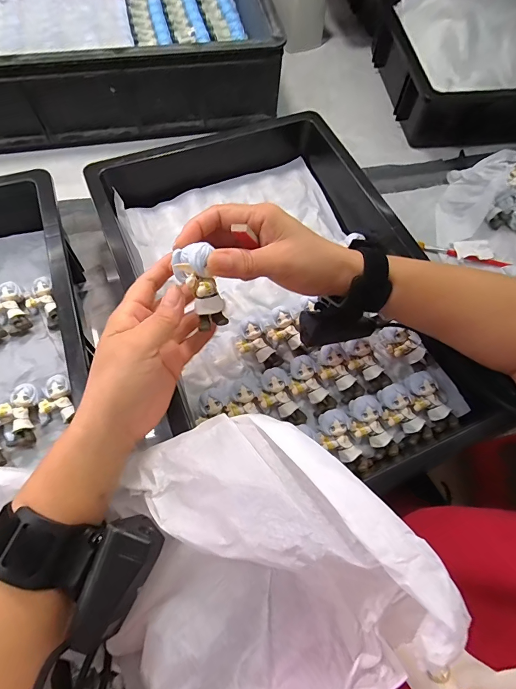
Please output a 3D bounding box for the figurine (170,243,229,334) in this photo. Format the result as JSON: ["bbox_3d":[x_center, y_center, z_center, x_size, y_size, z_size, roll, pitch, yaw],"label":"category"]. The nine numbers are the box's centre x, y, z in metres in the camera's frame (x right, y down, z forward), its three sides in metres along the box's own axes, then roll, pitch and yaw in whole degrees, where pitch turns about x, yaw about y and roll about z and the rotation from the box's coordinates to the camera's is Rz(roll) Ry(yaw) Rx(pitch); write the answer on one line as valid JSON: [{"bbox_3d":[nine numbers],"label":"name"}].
[{"bbox_3d":[-0.038,-0.040,0.256,0.027,0.060,0.024,-26,31,-14],"label":"figurine"}]

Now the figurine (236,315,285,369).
[{"bbox_3d":[-0.001,-0.001,0.383,0.041,0.029,0.062,-24,70,-13],"label":"figurine"}]

